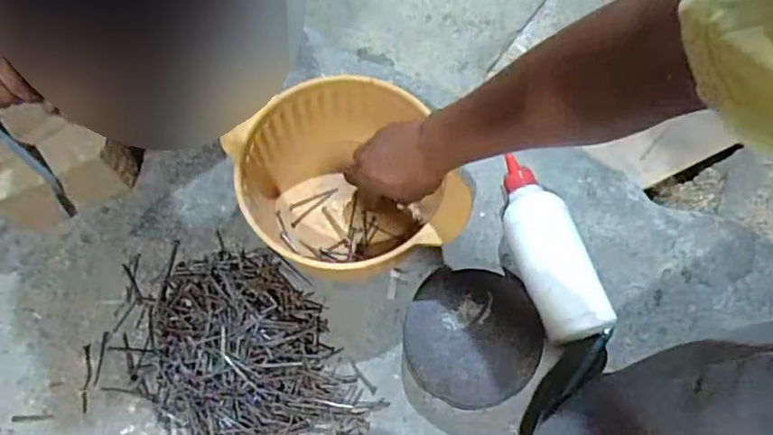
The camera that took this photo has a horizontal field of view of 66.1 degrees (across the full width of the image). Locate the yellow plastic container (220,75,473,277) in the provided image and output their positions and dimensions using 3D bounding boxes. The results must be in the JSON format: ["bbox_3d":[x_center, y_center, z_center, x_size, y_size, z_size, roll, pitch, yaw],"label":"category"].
[{"bbox_3d":[-0.046,-0.027,0.640,0.197,0.126,0.210,-22,70,-9],"label":"yellow plastic container"}]

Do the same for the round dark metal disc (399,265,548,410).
[{"bbox_3d":[0.083,0.119,0.593,0.126,0.044,0.131,0,68,0],"label":"round dark metal disc"}]

